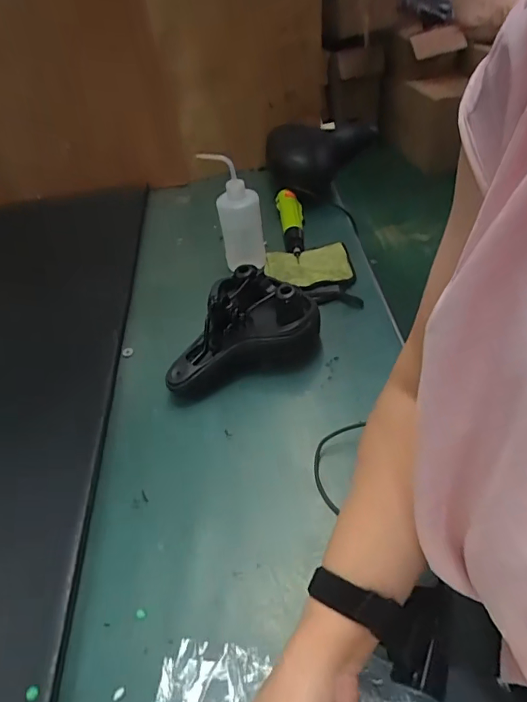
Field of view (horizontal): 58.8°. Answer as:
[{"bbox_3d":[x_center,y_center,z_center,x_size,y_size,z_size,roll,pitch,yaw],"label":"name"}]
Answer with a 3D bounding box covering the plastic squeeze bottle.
[{"bbox_3d":[-0.049,-0.248,0.874,0.090,0.222,0.066,-19,47,-13],"label":"plastic squeeze bottle"}]

